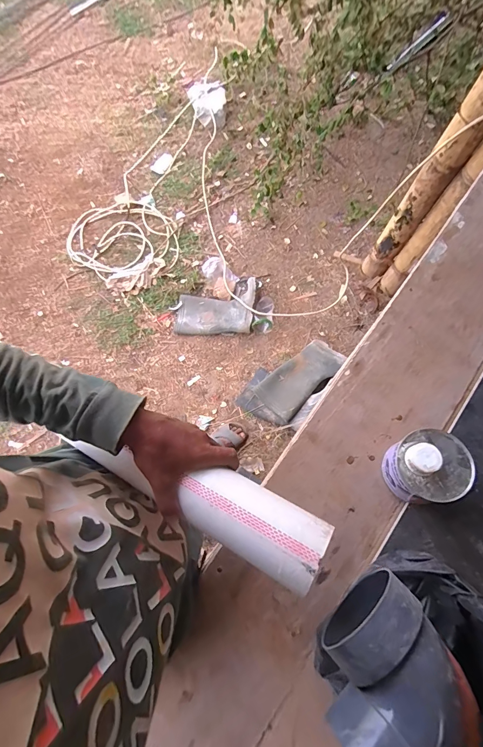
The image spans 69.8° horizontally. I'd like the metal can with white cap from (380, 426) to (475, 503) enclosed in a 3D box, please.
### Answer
[{"bbox_3d":[0.268,0.139,0.515,0.096,0.114,0.103,3,74,2],"label":"metal can with white cap"}]

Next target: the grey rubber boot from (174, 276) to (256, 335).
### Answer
[{"bbox_3d":[-0.121,-0.302,1.558,0.365,0.070,0.250,-4,74,0],"label":"grey rubber boot"}]

